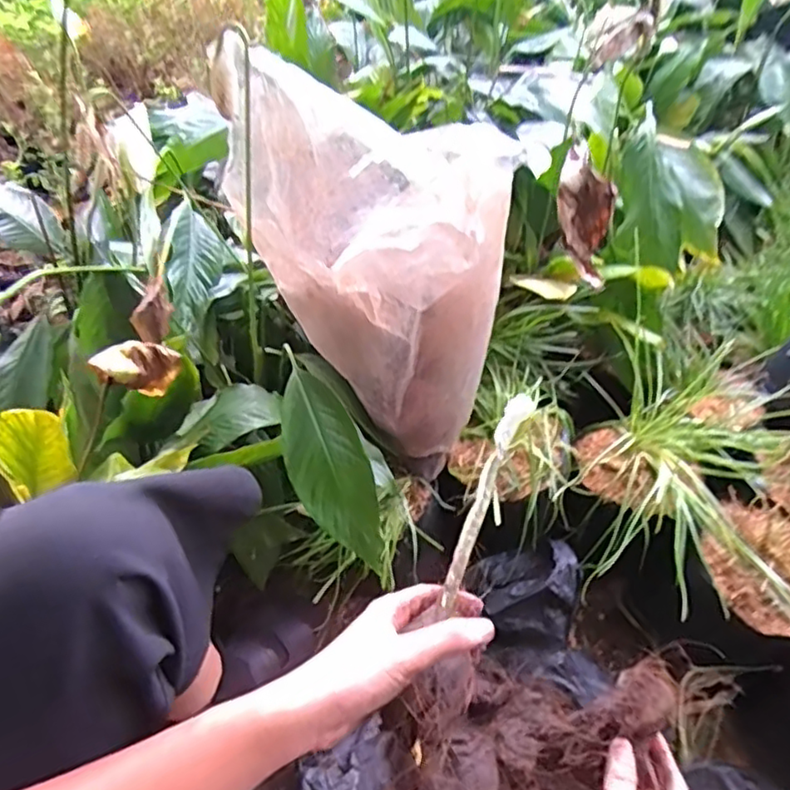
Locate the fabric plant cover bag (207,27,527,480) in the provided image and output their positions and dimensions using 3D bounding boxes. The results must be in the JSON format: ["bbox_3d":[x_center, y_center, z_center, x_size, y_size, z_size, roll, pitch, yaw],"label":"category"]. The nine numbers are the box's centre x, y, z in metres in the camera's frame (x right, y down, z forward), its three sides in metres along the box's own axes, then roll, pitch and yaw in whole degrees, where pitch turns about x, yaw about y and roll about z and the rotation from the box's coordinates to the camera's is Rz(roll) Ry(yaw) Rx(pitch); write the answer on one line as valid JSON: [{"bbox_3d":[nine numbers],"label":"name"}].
[{"bbox_3d":[-0.021,-0.114,0.611,0.178,0.340,0.251,-32,61,-27],"label":"fabric plant cover bag"}]

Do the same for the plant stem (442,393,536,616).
[{"bbox_3d":[0.087,0.056,0.522,0.026,0.030,0.258,21,36,11],"label":"plant stem"}]

